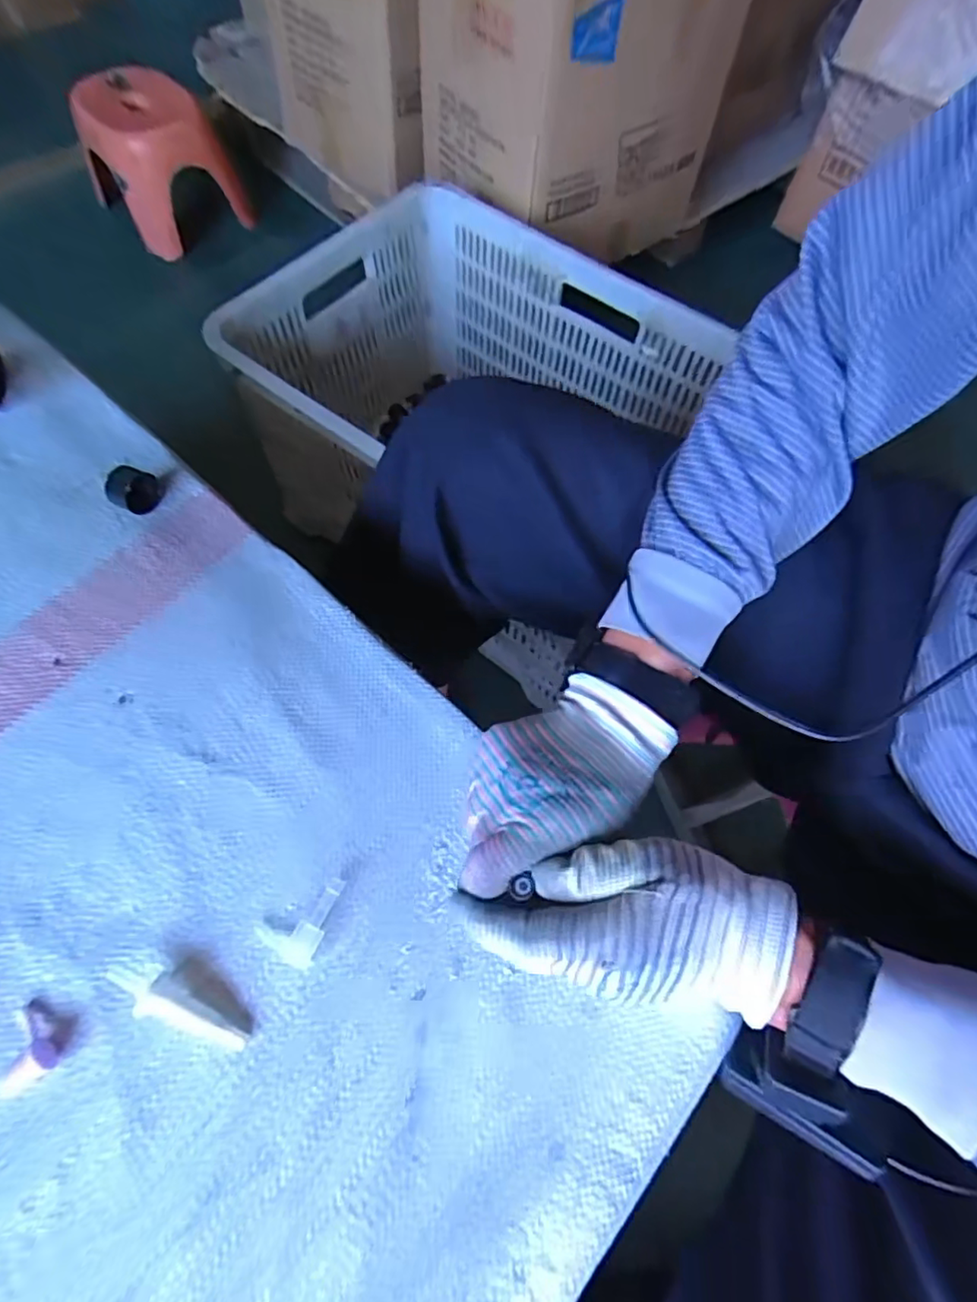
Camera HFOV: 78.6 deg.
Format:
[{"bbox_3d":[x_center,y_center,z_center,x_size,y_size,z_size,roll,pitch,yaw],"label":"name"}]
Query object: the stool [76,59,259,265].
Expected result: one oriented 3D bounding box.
[{"bbox_3d":[-0.700,-1.053,1.298,0.235,0.242,0.293,40,69,15],"label":"stool"}]

